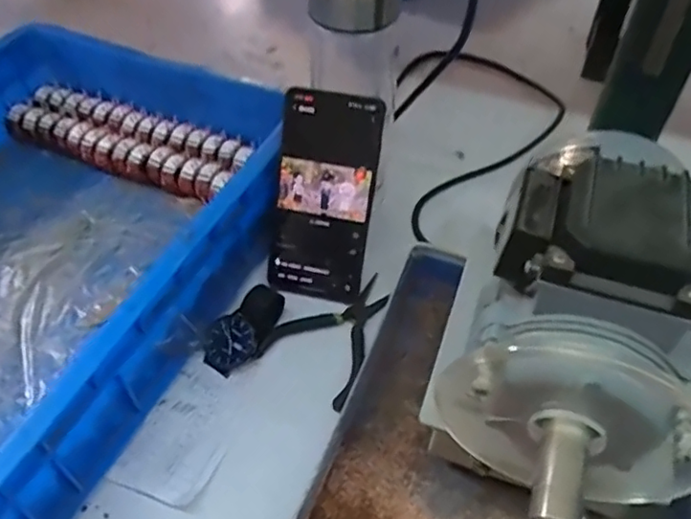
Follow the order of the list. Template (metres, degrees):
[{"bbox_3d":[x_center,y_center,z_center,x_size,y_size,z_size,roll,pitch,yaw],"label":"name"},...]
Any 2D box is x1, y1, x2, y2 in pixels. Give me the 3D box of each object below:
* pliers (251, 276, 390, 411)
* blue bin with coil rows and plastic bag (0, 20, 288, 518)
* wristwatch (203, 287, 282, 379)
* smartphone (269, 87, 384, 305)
[{"bbox_3d":[-0.004,0.054,0.472,0.079,0.007,0.115,28,55,21],"label":"pliers"},{"bbox_3d":[-0.254,-0.013,0.476,0.327,0.104,0.426,20,53,16],"label":"blue bin with coil rows and plastic bag"},{"bbox_3d":[-0.079,0.052,0.463,0.039,0.027,0.074,33,73,28],"label":"wristwatch"},{"bbox_3d":[-0.017,-0.048,0.473,0.072,0.159,0.012,11,17,11],"label":"smartphone"}]

